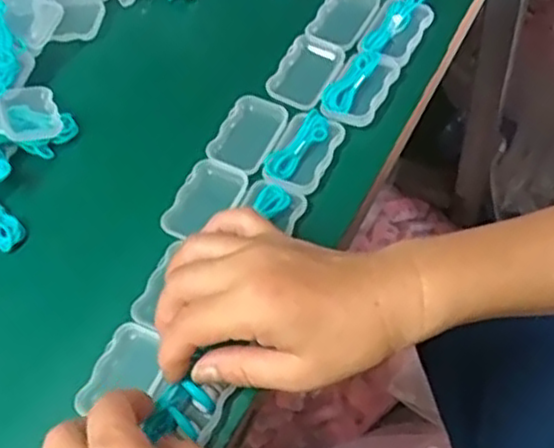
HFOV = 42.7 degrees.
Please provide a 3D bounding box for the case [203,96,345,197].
[{"bbox_3d":[-0.001,-0.054,0.449,0.076,0.015,0.057,24,66,21],"label":"case"}]

